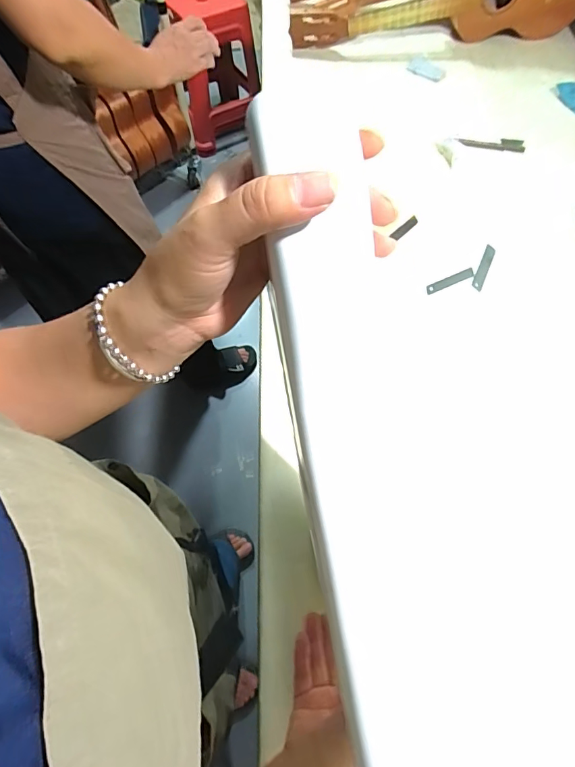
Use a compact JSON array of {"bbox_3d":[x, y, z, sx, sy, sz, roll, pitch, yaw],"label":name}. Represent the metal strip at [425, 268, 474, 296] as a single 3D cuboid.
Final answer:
[{"bbox_3d":[0.246,-0.154,0.661,0.083,0.007,0.019,-22,65,-10],"label":"metal strip"}]

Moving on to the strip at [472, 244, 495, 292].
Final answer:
[{"bbox_3d":[0.302,-0.178,0.668,0.017,0.009,0.092,28,67,5],"label":"strip"}]

